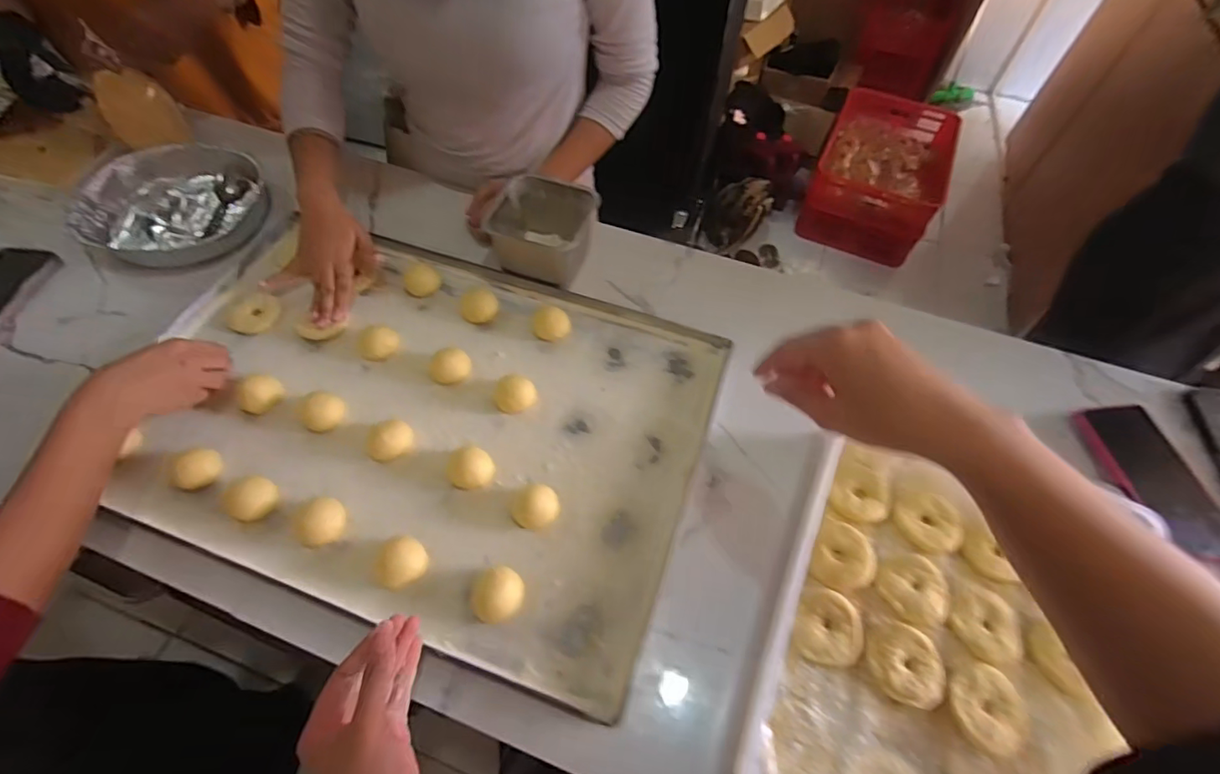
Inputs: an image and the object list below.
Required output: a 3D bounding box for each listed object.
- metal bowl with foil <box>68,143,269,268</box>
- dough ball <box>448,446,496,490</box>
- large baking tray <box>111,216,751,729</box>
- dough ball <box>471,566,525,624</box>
[{"bbox_3d":[-0.572,-0.247,0.702,0.210,0.047,0.191,8,56,2],"label":"metal bowl with foil"},{"bbox_3d":[-0.140,0.082,0.534,0.044,0.025,0.043,1,56,-2],"label":"dough ball"},{"bbox_3d":[-0.201,0.022,0.574,0.586,0.031,0.408,17,57,8],"label":"large baking tray"},{"bbox_3d":[-0.099,0.182,0.466,0.046,0.026,0.042,1,56,-2],"label":"dough ball"}]

